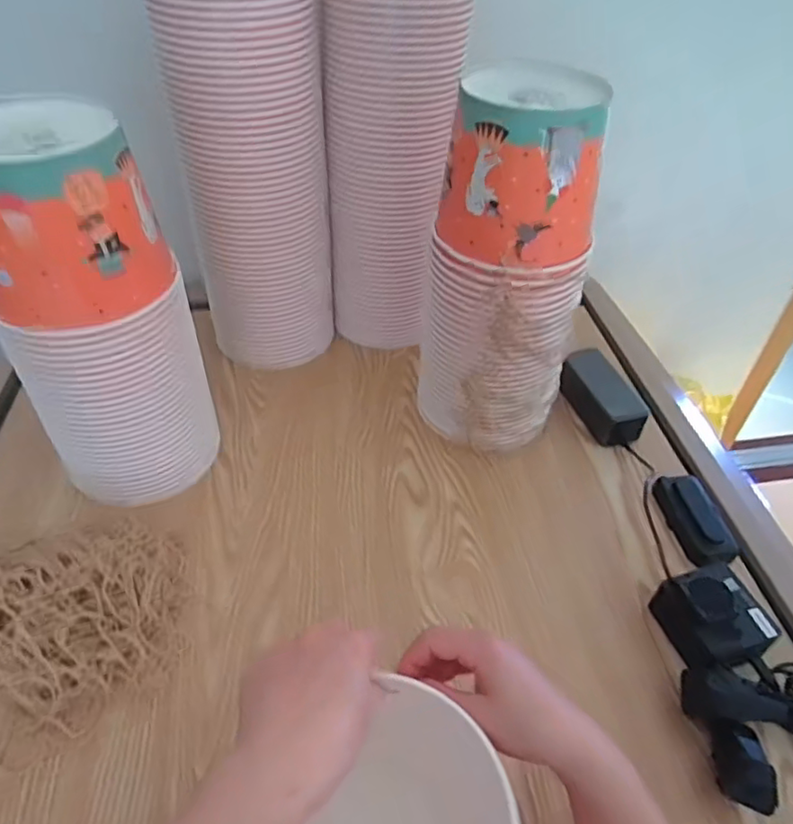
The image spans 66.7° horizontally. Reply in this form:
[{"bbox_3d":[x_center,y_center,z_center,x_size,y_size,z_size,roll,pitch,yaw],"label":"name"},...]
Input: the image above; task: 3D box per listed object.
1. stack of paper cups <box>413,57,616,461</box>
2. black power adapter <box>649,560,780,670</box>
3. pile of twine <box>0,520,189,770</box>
[{"bbox_3d":[0.109,-0.126,0.621,0.159,0.368,0.129,11,46,9],"label":"stack of paper cups"},{"bbox_3d":[0.282,0.183,0.535,0.074,0.061,0.076,1,45,-1],"label":"black power adapter"},{"bbox_3d":[-0.321,0.186,0.507,0.277,0.056,0.194,-16,48,-18],"label":"pile of twine"}]

